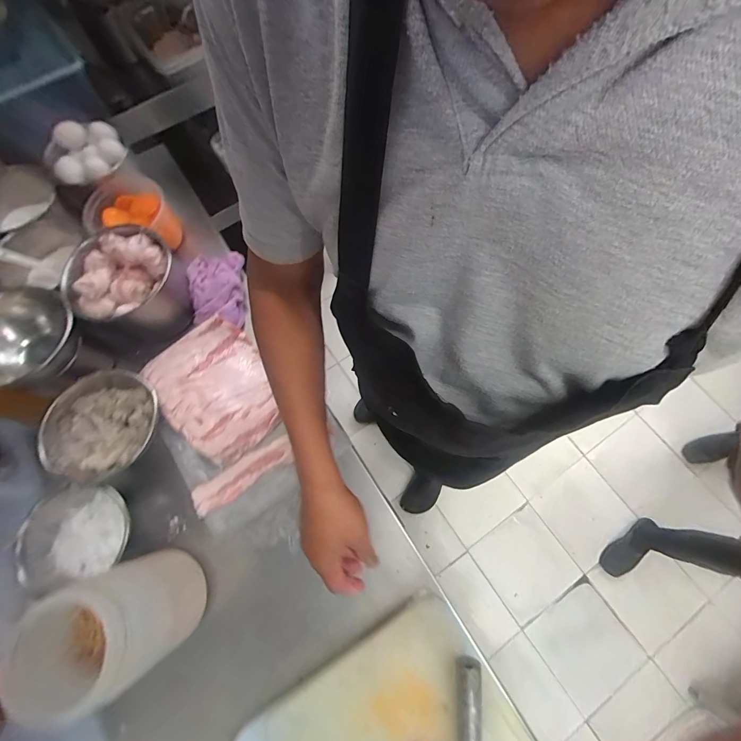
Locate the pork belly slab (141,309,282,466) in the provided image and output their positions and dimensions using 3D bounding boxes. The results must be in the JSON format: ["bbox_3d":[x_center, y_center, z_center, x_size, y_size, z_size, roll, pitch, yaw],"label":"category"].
[{"bbox_3d":[-0.261,0.030,0.574,0.167,0.032,0.230,-35,75,-9],"label":"pork belly slab"}]

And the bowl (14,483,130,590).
[{"bbox_3d":[-0.419,0.230,0.492,0.128,0.060,0.126,0,72,1],"label":"bowl"}]

